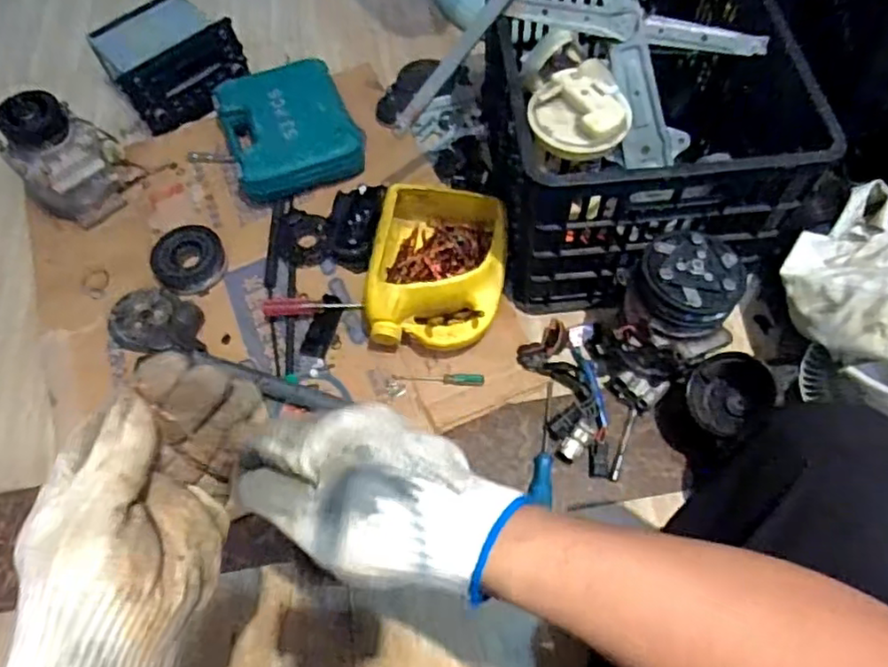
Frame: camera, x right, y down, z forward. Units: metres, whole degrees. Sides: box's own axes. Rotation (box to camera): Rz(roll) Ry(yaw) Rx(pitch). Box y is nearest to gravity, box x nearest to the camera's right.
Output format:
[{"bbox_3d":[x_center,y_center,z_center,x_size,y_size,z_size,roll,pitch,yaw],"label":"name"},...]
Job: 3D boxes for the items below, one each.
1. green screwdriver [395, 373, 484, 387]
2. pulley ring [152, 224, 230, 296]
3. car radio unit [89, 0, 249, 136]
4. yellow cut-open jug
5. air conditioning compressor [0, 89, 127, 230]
[{"bbox_3d":[-0.007,0.059,0.848,0.120,0.008,0.016,2,60,4],"label":"green screwdriver"},{"bbox_3d":[-0.376,-0.110,0.950,0.102,0.034,0.103,-1,60,2],"label":"pulley ring"},{"bbox_3d":[-0.464,-0.464,1.117,0.214,0.124,0.174,-34,64,-16],"label":"car radio unit"},{"bbox_3d":[-0.007,-0.086,0.877,0.174,0.093,0.221,5,62,5],"label":"yellow cut-open jug"},{"bbox_3d":[-0.570,-0.268,0.975,0.151,0.190,0.112,-39,66,-19],"label":"air conditioning compressor"}]

